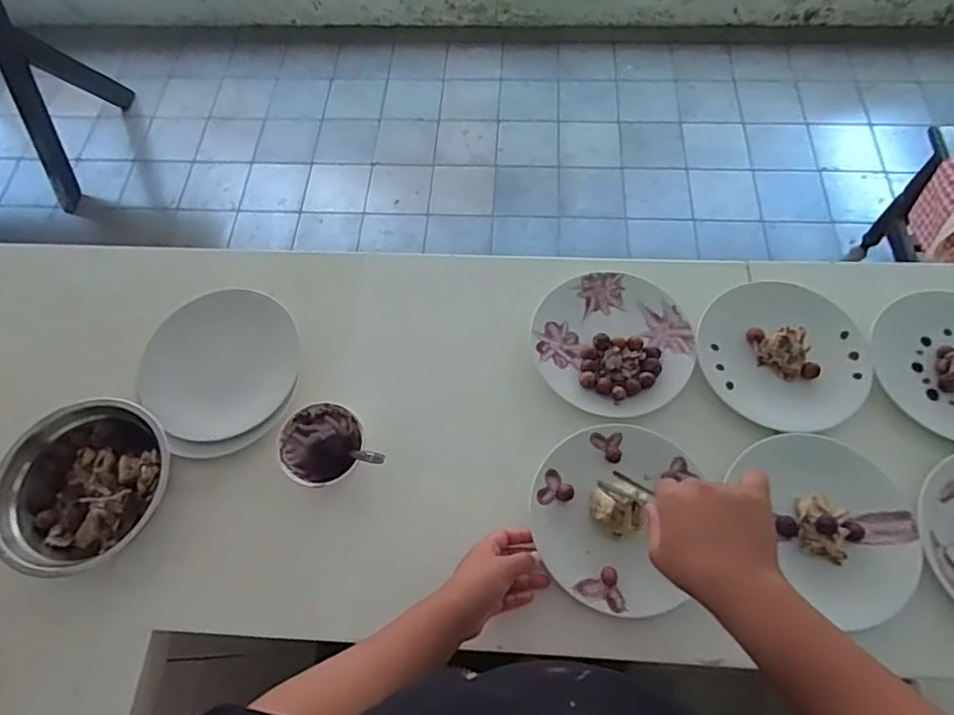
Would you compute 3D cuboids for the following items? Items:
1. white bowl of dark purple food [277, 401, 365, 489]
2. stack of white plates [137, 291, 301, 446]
[{"bbox_3d":[-0.179,0.105,0.684,0.093,0.050,0.098,-1,65,2],"label":"white bowl of dark purple food"},{"bbox_3d":[-0.329,0.006,0.744,0.189,0.029,0.196,37,72,18],"label":"stack of white plates"}]

